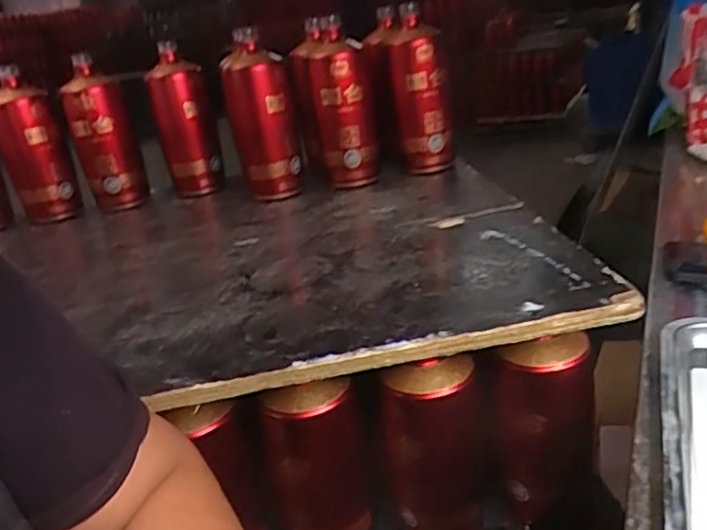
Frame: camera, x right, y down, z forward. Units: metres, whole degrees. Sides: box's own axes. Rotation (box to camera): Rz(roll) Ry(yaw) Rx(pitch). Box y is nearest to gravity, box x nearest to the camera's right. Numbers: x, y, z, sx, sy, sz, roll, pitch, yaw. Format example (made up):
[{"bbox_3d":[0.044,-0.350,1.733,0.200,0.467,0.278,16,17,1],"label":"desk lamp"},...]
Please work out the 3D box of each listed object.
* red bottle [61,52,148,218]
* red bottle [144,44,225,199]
[{"bbox_3d":[-0.357,-0.182,0.876,0.068,0.205,0.054,2,27,27],"label":"red bottle"},{"bbox_3d":[-0.247,-0.208,0.900,0.077,0.206,0.061,-15,24,-9],"label":"red bottle"}]

